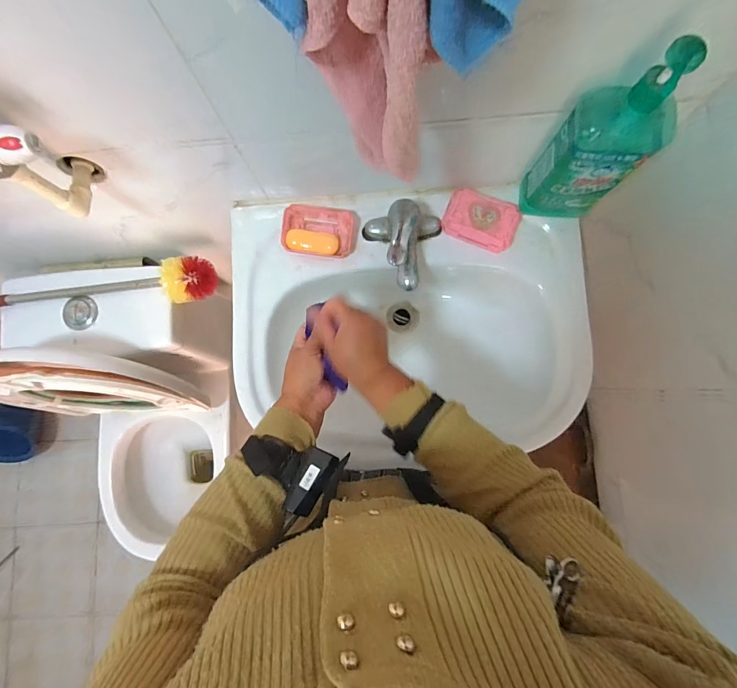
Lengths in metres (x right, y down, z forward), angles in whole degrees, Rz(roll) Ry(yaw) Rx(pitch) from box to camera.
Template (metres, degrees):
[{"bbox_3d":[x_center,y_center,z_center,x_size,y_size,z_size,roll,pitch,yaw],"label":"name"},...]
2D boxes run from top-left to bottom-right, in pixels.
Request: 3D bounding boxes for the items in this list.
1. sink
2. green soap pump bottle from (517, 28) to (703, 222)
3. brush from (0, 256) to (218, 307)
[{"bbox_3d":[0.060,-0.026,0.663,0.568,0.164,0.398,1,83,2],"label":"sink"},{"bbox_3d":[0.290,-0.242,0.462,0.107,0.263,0.054,6,83,3],"label":"green soap pump bottle"},{"bbox_3d":[-0.570,-0.106,0.750,0.540,0.083,0.083,-5,83,2],"label":"brush"}]

